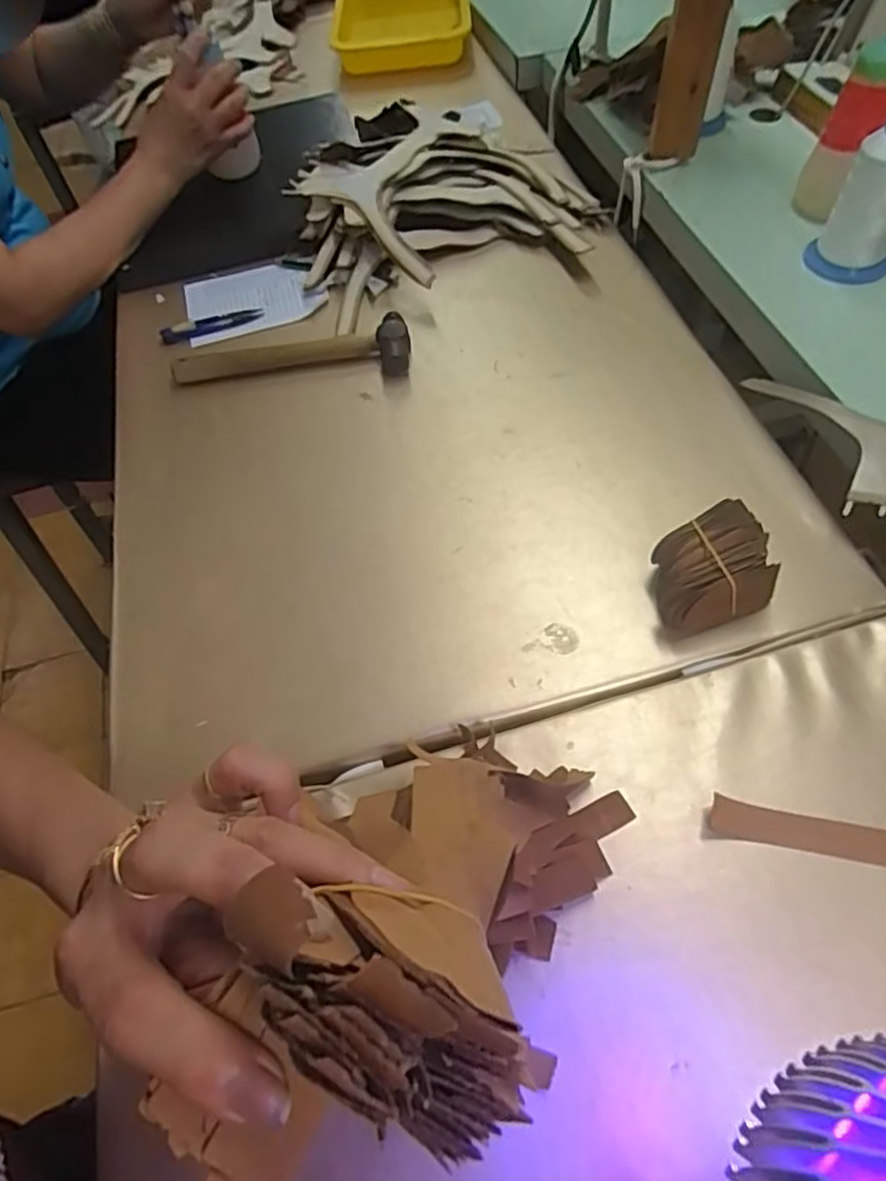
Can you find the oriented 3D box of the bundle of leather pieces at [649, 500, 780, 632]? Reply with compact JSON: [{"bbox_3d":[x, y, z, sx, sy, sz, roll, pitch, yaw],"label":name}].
[{"bbox_3d":[0.175,-0.011,0.444,0.077,0.055,0.061,-18,57,-5],"label":"bundle of leather pieces"}]

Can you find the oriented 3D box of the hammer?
[{"bbox_3d":[-0.138,-0.208,0.610,0.215,0.026,0.059,-11,57,-2],"label":"hammer"}]

